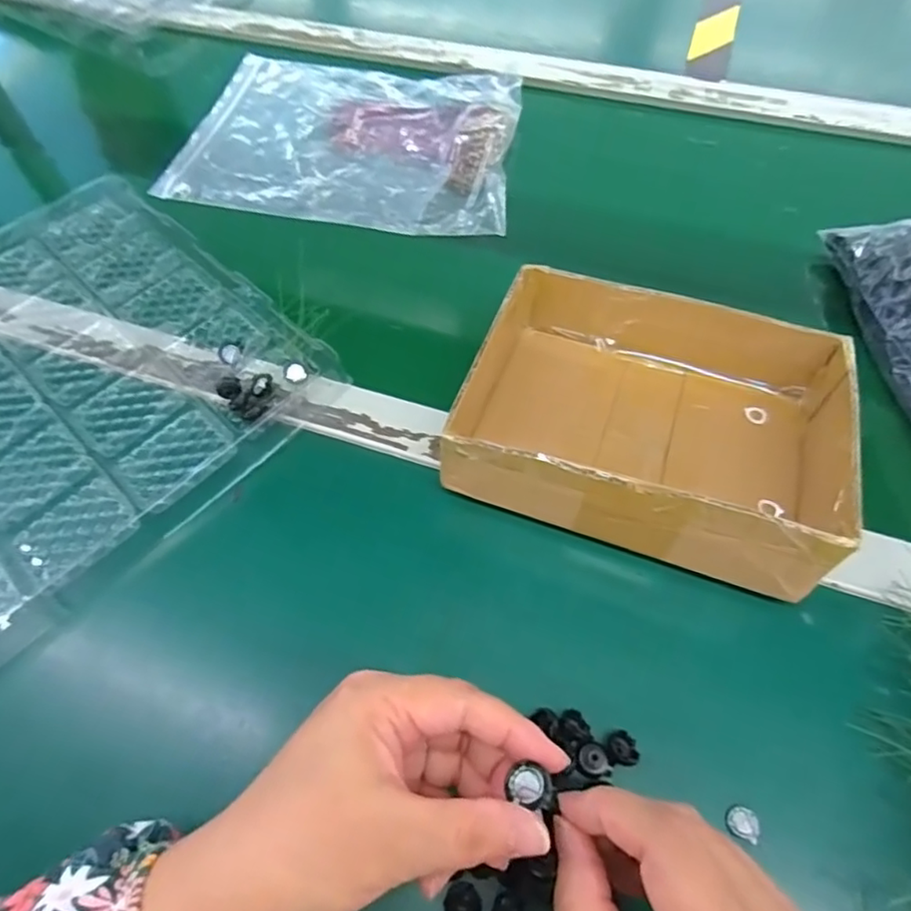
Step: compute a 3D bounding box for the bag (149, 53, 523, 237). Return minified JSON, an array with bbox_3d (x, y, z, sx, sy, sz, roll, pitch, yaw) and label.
[{"bbox_3d":[-0.097,-0.301,0.552,0.311,0.031,0.227,11,59,9],"label":"bag"}]

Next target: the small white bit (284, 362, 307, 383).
[{"bbox_3d":[-0.109,-0.056,0.409,0.014,0.012,0.013,-23,60,-11],"label":"small white bit"}]

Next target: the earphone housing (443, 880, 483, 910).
[{"bbox_3d":[0.003,0.192,0.257,0.016,0.009,0.015,-1,58,2],"label":"earphone housing"}]

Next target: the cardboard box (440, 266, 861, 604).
[{"bbox_3d":[0.113,-0.027,0.354,0.206,0.064,0.163,17,61,12],"label":"cardboard box"}]

